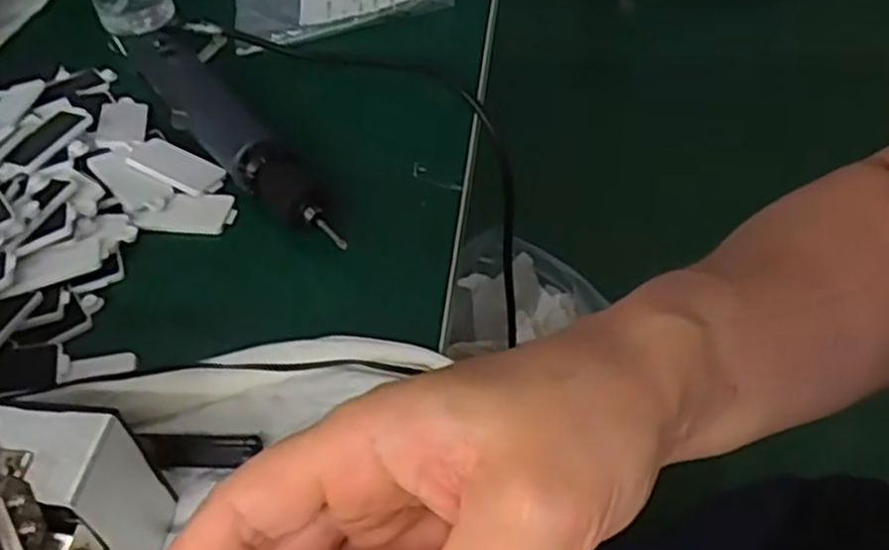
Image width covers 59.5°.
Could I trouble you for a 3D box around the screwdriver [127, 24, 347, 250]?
[{"bbox_3d":[-0.143,-0.093,0.516,0.044,0.042,0.254,-30,52,-20],"label":"screwdriver"}]

